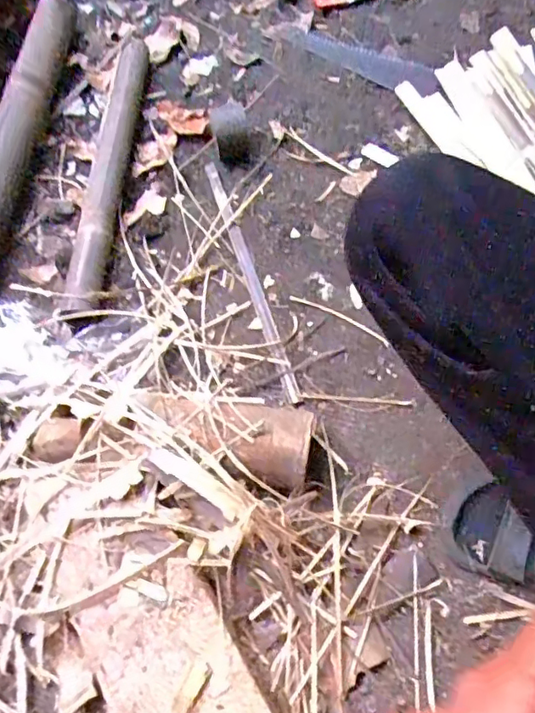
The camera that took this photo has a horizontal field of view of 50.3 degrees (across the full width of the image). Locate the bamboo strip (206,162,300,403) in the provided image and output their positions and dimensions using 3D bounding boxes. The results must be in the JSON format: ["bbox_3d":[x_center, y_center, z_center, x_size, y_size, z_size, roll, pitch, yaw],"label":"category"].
[{"bbox_3d":[-0.024,-0.114,0.740,0.018,0.005,0.381,-17,64,-6],"label":"bamboo strip"}]

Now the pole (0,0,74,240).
[{"bbox_3d":[-0.374,-0.334,0.836,0.067,0.055,0.567,2,64,4],"label":"pole"}]

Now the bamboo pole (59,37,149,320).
[{"bbox_3d":[-0.231,-0.281,0.823,0.061,0.036,0.534,0,64,3],"label":"bamboo pole"}]

